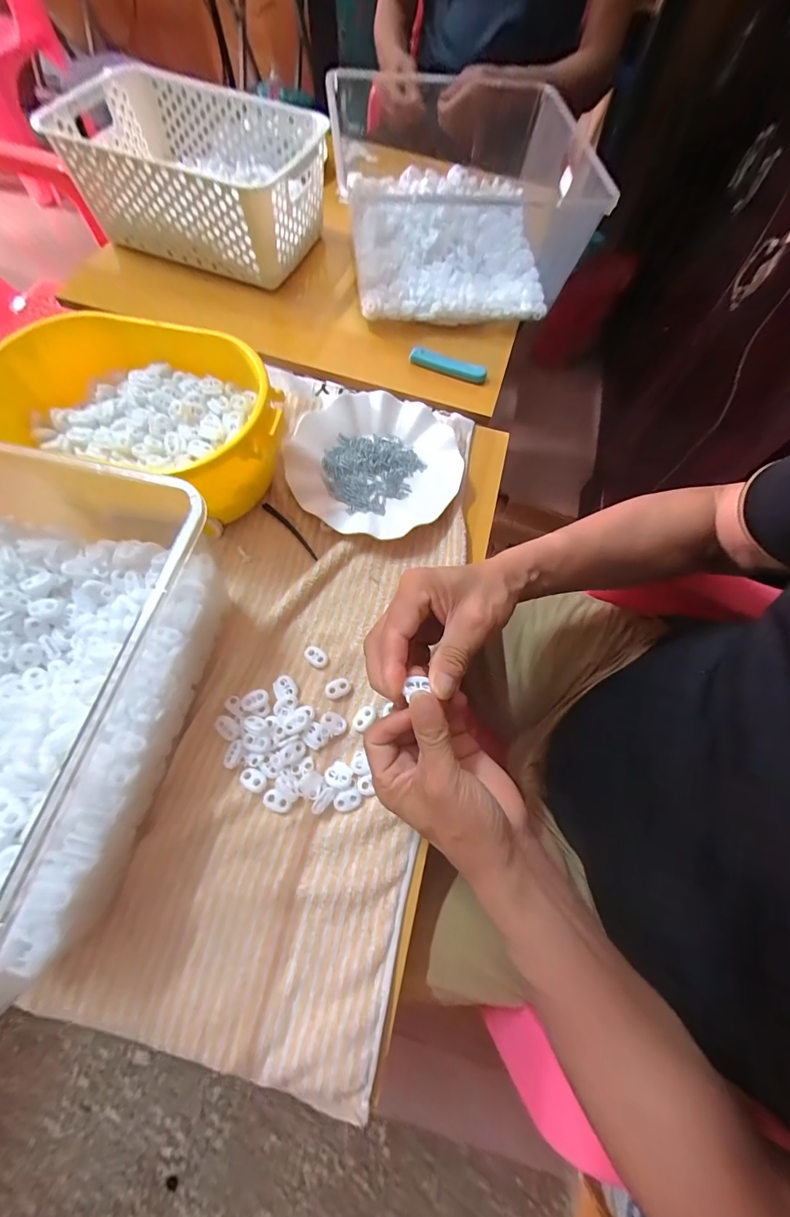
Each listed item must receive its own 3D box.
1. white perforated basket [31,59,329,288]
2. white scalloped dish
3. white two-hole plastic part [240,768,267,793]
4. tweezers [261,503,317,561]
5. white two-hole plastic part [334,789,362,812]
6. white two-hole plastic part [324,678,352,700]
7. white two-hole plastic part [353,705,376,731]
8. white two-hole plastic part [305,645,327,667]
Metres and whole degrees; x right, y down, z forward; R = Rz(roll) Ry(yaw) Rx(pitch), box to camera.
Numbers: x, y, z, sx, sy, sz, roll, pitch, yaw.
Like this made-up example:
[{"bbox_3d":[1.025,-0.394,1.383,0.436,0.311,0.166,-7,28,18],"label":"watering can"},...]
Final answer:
[{"bbox_3d":[-0.259,-0.569,0.530,0.312,0.118,0.204,22,68,5],"label":"white perforated basket"},{"bbox_3d":[-0.020,-0.158,0.421,0.182,0.025,0.178,1,68,-3],"label":"white scalloped dish"},{"bbox_3d":[-0.112,0.135,0.309,0.022,0.006,0.014,27,69,7],"label":"white two-hole plastic part"},{"bbox_3d":[-0.106,-0.081,0.399,0.009,0.008,0.083,-42,76,-18],"label":"tweezers"},{"bbox_3d":[-0.037,0.151,0.309,0.021,0.006,0.014,-15,69,-10],"label":"white two-hole plastic part"},{"bbox_3d":[-0.050,0.070,0.343,0.023,0.005,0.017,-21,71,-12],"label":"white two-hole plastic part"},{"bbox_3d":[-0.027,0.093,0.334,0.015,0.005,0.022,38,70,11],"label":"white two-hole plastic part"},{"bbox_3d":[-0.071,0.044,0.353,0.023,0.006,0.014,33,70,10],"label":"white two-hole plastic part"}]

